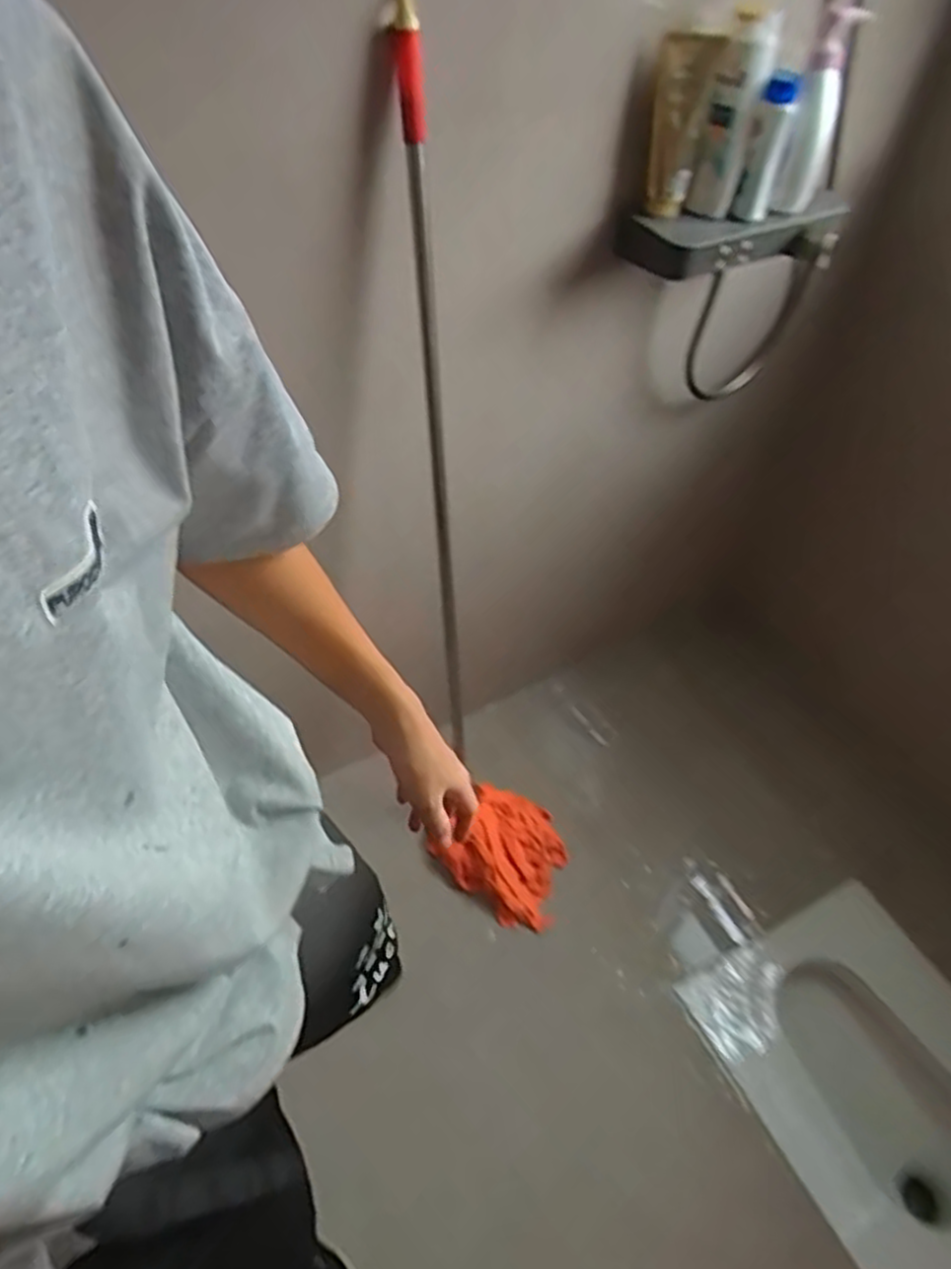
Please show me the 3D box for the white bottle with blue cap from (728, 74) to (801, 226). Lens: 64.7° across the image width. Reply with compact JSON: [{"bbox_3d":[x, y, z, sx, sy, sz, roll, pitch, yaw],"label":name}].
[{"bbox_3d":[0.371,-0.620,0.958,0.045,0.152,0.049,22,55,15],"label":"white bottle with blue cap"}]

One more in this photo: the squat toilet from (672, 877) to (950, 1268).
[{"bbox_3d":[0.709,0.825,1.378,0.477,0.250,0.582,-22,56,-18],"label":"squat toilet"}]

